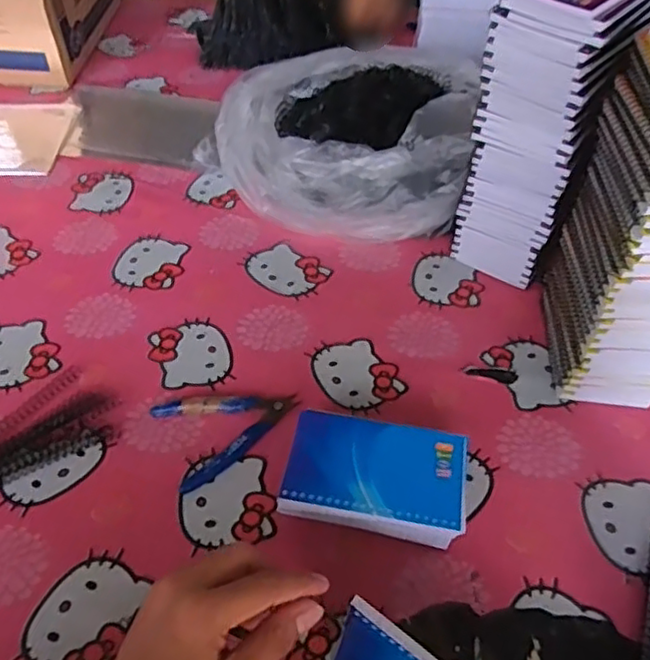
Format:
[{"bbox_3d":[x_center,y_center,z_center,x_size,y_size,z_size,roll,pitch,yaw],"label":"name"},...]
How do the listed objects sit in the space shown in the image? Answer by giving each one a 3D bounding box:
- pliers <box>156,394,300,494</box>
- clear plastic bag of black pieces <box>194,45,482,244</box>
[{"bbox_3d":[-0.077,0.080,0.549,0.113,0.012,0.081,-17,49,-17],"label":"pliers"},{"bbox_3d":[0.014,-0.226,0.775,0.318,0.109,0.257,16,48,13],"label":"clear plastic bag of black pieces"}]

